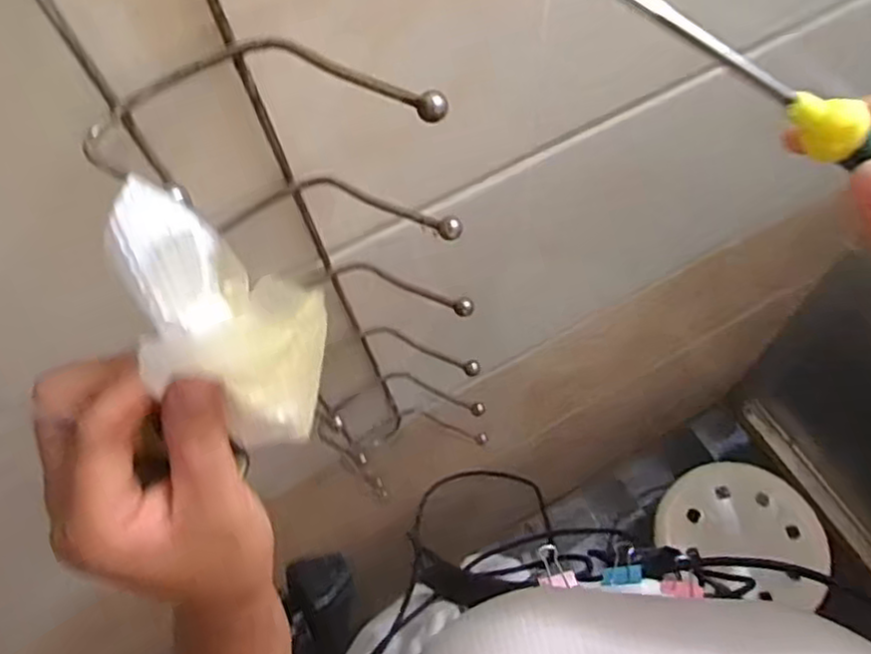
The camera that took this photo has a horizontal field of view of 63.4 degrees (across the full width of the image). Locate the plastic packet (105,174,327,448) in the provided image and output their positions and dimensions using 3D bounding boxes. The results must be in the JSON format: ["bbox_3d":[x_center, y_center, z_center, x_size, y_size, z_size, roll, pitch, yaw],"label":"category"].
[{"bbox_3d":[-0.067,-0.003,0.226,0.053,0.096,0.016,-47,35,-19],"label":"plastic packet"}]

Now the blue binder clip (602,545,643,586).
[{"bbox_3d":[0.121,0.154,0.452,0.026,0.007,0.028,-15,37,38],"label":"blue binder clip"}]

